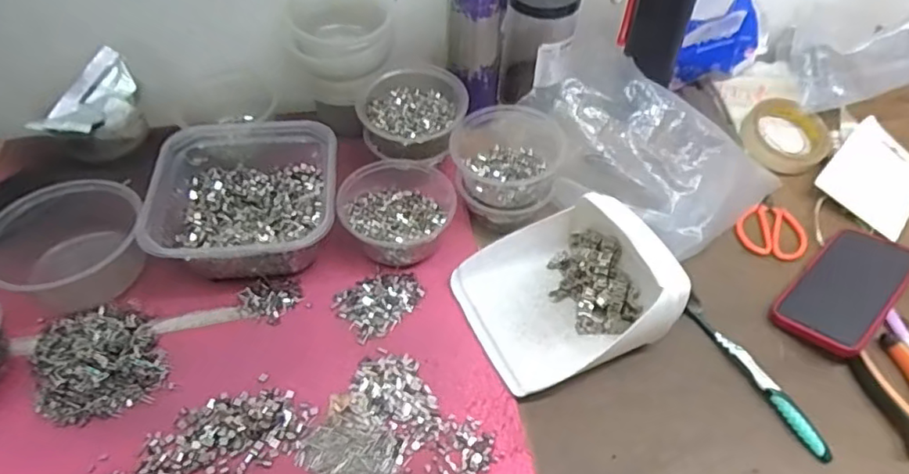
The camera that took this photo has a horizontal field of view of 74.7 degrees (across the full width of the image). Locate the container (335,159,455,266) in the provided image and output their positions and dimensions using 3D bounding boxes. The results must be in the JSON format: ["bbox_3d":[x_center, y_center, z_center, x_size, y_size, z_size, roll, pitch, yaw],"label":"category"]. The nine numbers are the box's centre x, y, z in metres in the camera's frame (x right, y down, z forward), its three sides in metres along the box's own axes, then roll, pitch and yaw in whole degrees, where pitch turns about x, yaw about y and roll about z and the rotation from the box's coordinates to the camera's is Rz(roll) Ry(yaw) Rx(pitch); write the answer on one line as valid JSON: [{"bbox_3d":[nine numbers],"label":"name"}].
[{"bbox_3d":[-0.056,-0.028,0.609,0.112,0.048,0.120,1,51,-1],"label":"container"}]

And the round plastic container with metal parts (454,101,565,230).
[{"bbox_3d":[0.055,-0.079,0.635,0.113,0.068,0.121,1,51,-1],"label":"round plastic container with metal parts"}]

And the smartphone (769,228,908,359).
[{"bbox_3d":[0.388,0.045,0.583,0.171,0.015,0.078,-36,60,-26],"label":"smartphone"}]

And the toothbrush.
[{"bbox_3d":[0.266,0.120,0.531,0.019,0.010,0.170,-21,55,-17],"label":"toothbrush"}]

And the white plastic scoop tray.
[{"bbox_3d":[0.101,0.040,0.541,0.175,0.077,0.162,-19,54,-15],"label":"white plastic scoop tray"}]

